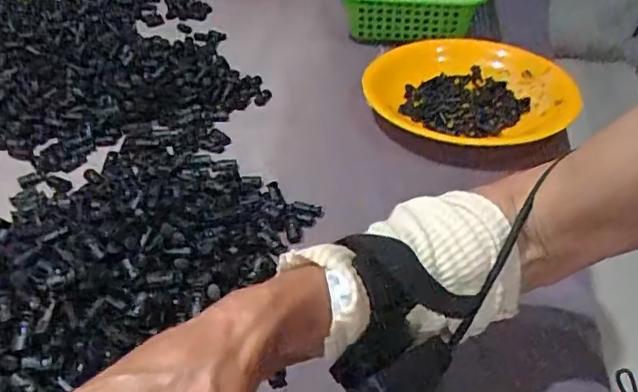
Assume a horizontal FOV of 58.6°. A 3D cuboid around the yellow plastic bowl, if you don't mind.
[{"bbox_3d":[0.173,-0.130,0.692,0.227,0.040,0.222,0,40,0],"label":"yellow plastic bowl"}]

